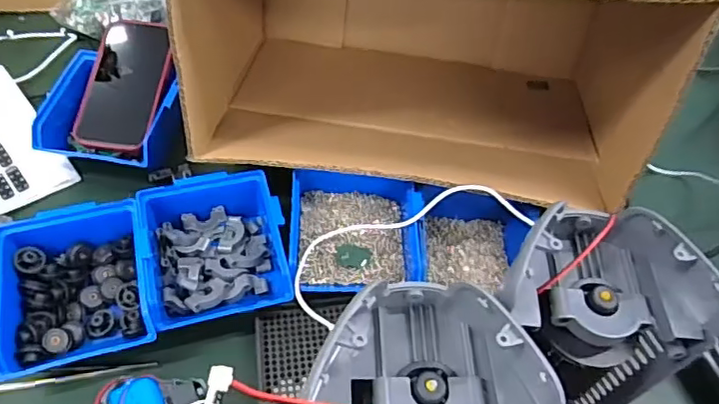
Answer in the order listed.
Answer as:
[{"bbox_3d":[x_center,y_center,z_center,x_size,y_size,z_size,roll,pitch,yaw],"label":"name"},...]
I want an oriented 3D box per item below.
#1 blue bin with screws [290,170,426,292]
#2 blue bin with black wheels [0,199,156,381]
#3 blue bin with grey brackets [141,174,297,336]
[{"bbox_3d":[-0.004,0.023,0.534,0.116,0.053,0.119,4,54,-3],"label":"blue bin with screws"},{"bbox_3d":[-0.238,0.073,0.485,0.115,0.063,0.141,-13,56,-14],"label":"blue bin with black wheels"},{"bbox_3d":[-0.129,0.041,0.513,0.114,0.059,0.135,-12,56,-14],"label":"blue bin with grey brackets"}]

